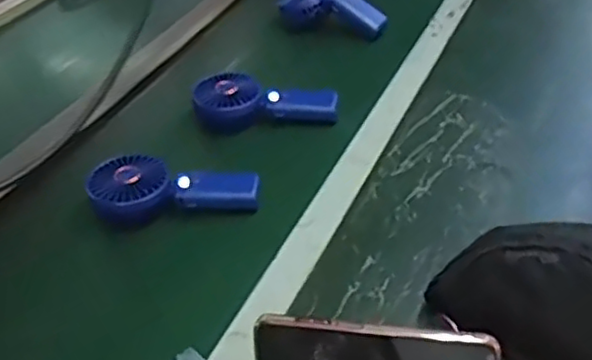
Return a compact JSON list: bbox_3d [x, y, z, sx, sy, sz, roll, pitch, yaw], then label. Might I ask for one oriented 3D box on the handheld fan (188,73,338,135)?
[{"bbox_3d":[-0.037,-0.098,0.849,0.183,0.048,0.073,-1,38,8],"label":"handheld fan"}]

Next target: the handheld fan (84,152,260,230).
[{"bbox_3d":[-0.132,0.005,0.731,0.179,0.049,0.068,-8,38,0],"label":"handheld fan"}]

